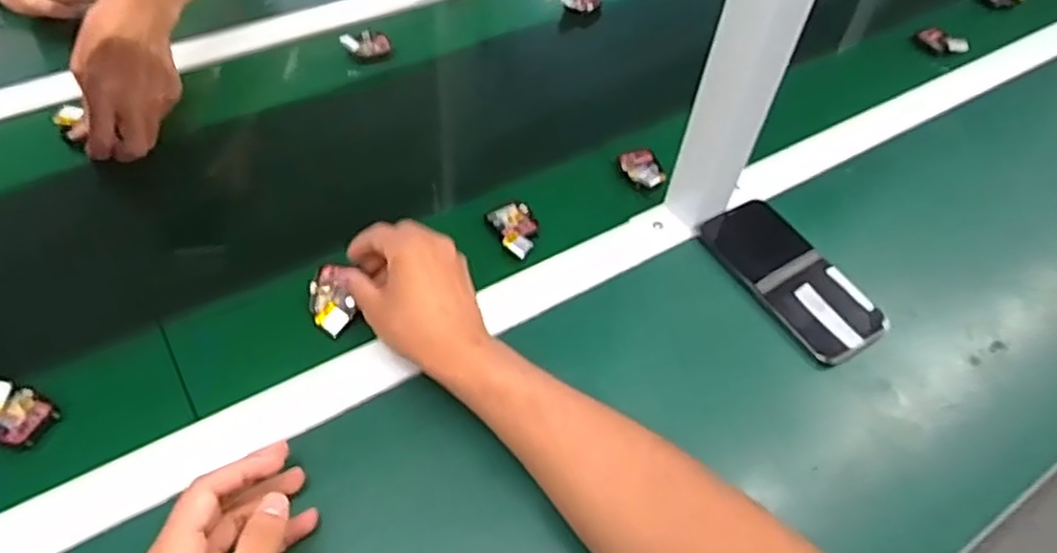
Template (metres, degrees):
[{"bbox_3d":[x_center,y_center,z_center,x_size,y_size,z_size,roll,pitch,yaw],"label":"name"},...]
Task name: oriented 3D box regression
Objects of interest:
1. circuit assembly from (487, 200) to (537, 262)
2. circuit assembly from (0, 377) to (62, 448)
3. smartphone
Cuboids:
[{"bbox_3d":[-0.010,-0.041,0.594,0.038,0.015,0.069,-13,55,-14],"label":"circuit assembly"},{"bbox_3d":[-0.348,0.090,0.460,0.057,0.020,0.035,20,54,11],"label":"circuit assembly"},{"bbox_3d":[0.220,0.000,0.583,0.084,0.016,0.160,-28,60,-23],"label":"smartphone"}]

